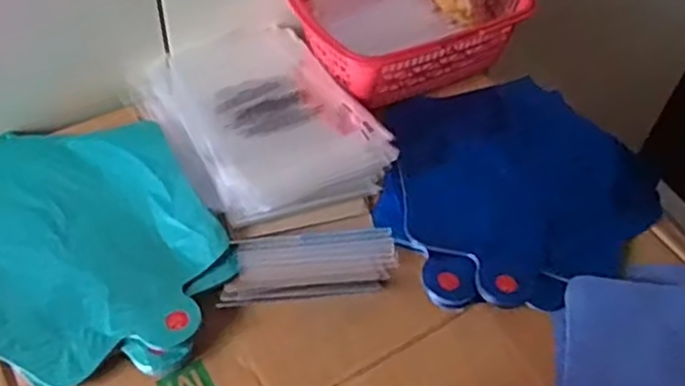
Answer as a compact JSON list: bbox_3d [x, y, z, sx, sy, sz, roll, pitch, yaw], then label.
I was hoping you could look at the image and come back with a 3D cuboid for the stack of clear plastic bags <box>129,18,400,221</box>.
[{"bbox_3d":[-0.072,-0.068,0.629,0.163,0.027,0.213,-22,55,-21],"label":"stack of clear plastic bags"}]

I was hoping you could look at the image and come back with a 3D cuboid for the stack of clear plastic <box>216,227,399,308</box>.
[{"bbox_3d":[-0.024,0.052,0.537,0.132,0.021,0.062,-8,51,-11],"label":"stack of clear plastic"}]

